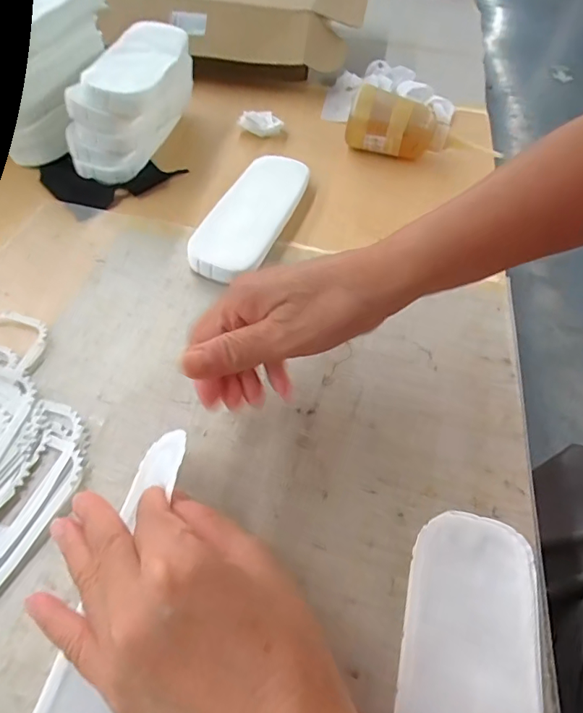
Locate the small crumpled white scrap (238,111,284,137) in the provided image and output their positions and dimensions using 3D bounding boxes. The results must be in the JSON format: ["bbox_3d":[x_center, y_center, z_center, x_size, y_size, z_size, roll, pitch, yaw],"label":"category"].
[{"bbox_3d":[-0.038,-0.290,0.572,0.051,0.021,0.029,3,52,-2],"label":"small crumpled white scrap"}]

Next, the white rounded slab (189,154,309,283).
[{"bbox_3d":[-0.035,-0.139,0.449,0.063,0.033,0.175,20,53,11],"label":"white rounded slab"}]

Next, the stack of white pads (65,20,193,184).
[{"bbox_3d":[-0.172,-0.284,0.516,0.092,0.100,0.182,8,52,2],"label":"stack of white pads"}]

